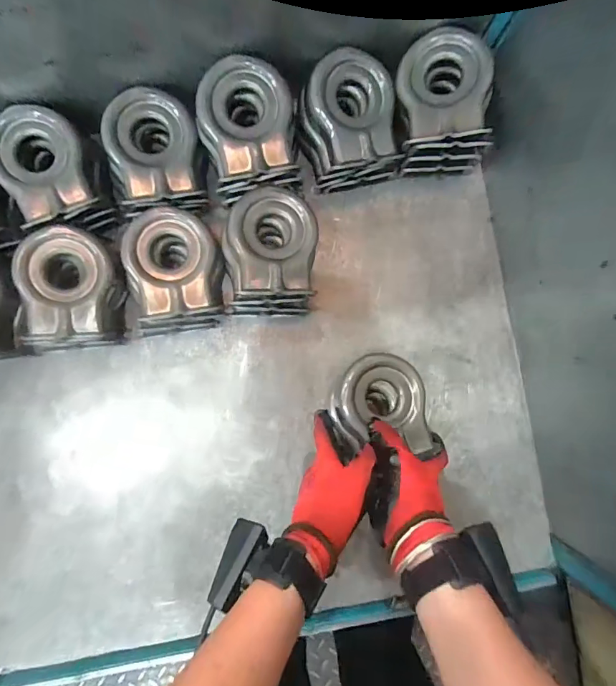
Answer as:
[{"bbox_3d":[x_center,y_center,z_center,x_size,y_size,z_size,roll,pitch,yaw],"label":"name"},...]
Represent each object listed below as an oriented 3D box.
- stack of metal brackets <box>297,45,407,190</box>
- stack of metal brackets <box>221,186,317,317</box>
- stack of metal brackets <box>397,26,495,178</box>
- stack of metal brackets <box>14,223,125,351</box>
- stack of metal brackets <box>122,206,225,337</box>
[{"bbox_3d":[0.046,-0.247,0.483,0.106,0.089,0.120,-15,89,-3],"label":"stack of metal brackets"},{"bbox_3d":[-0.043,-0.101,0.487,0.100,0.079,0.129,0,88,-2],"label":"stack of metal brackets"},{"bbox_3d":[0.149,-0.265,0.475,0.096,0.097,0.122,-10,89,-3],"label":"stack of metal brackets"},{"bbox_3d":[-0.268,-0.060,0.481,0.096,0.083,0.127,-5,89,-3],"label":"stack of metal brackets"},{"bbox_3d":[-0.151,-0.080,0.486,0.096,0.083,0.130,-6,89,-3],"label":"stack of metal brackets"}]

